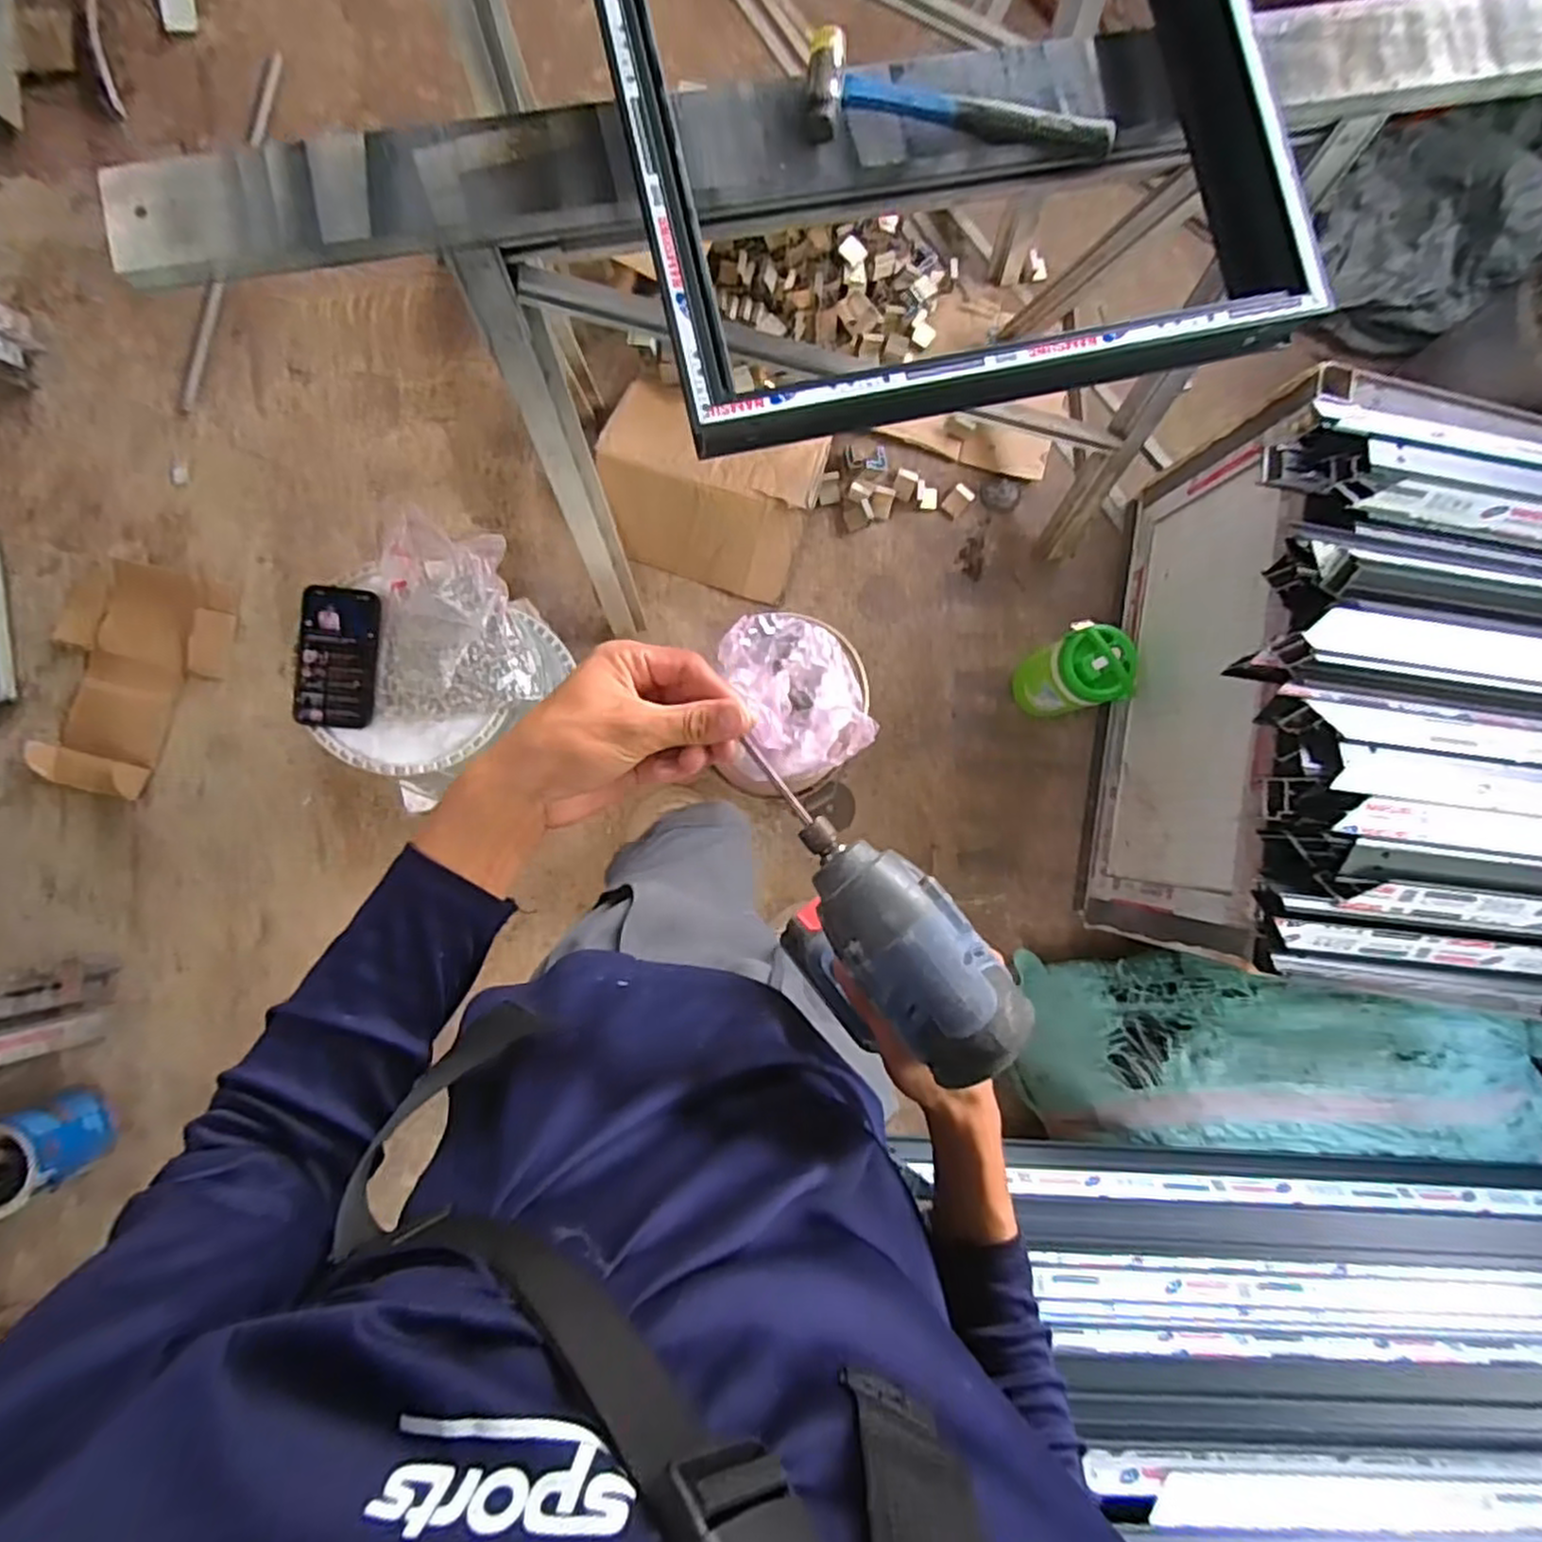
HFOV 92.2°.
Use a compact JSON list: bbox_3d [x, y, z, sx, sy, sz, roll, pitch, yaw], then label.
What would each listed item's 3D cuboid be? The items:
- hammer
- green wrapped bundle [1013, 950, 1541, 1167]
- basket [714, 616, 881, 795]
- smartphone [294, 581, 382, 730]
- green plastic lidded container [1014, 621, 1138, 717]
[{"bbox_3d":[0.180,-0.638,0.702,0.290,0.035,0.083,0,86,-3],"label":"hammer"},{"bbox_3d":[0.875,0.484,1.285,0.849,0.241,0.283,0,86,-3],"label":"green wrapped bundle"},{"bbox_3d":[0.033,-0.100,1.253,0.226,0.377,0.267,3,86,-3],"label":"basket"},{"bbox_3d":[-0.493,-0.130,0.847,0.082,0.010,0.157,5,91,-19],"label":"smartphone"},{"bbox_3d":[0.558,-0.173,1.385,0.123,0.295,0.136,8,86,-2],"label":"green plastic lidded container"}]

